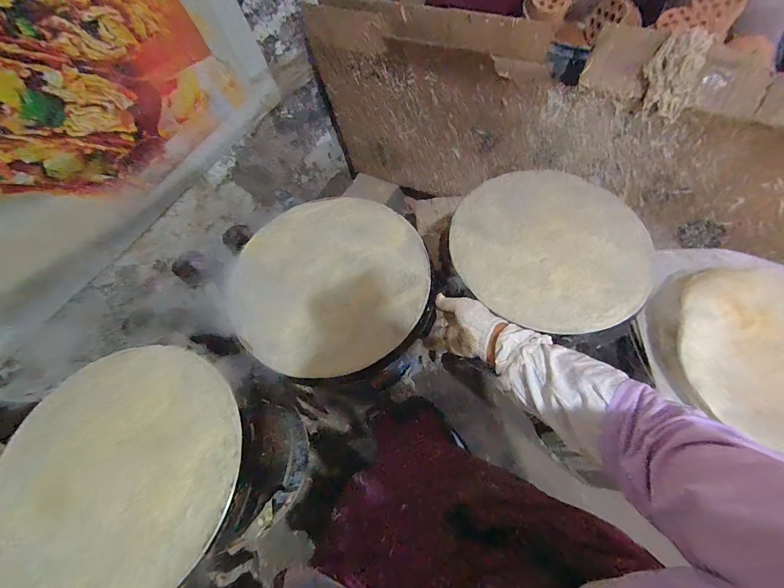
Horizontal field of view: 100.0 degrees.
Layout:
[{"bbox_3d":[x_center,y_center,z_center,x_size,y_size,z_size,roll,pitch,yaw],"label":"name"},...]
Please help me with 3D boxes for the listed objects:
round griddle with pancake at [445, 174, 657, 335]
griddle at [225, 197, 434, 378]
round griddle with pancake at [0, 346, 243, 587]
[{"bbox_3d":[0.310,-0.100,0.650,0.356,0.042,0.358,-1,64,3],"label":"round griddle with pancake"},{"bbox_3d":[-0.118,-0.031,0.631,0.368,0.020,0.358,-1,64,3],"label":"griddle"},{"bbox_3d":[-0.427,0.273,0.506,0.383,0.021,0.367,-1,64,3],"label":"round griddle with pancake"}]

